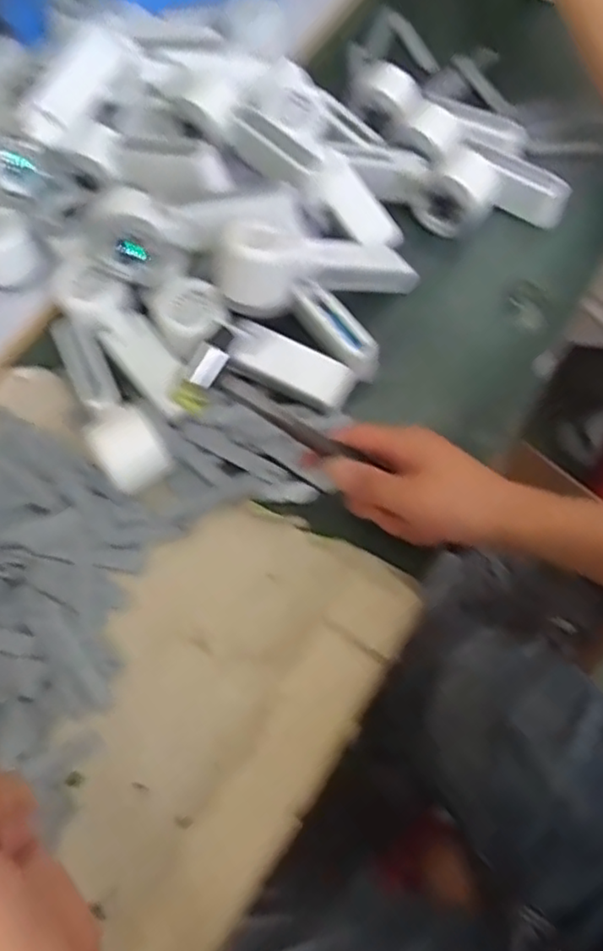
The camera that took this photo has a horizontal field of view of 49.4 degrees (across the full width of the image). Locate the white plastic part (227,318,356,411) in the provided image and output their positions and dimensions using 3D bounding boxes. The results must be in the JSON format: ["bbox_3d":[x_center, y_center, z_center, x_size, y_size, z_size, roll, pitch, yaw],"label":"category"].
[{"bbox_3d":[-0.008,-0.092,0.541,0.104,0.017,0.043,27,71,12],"label":"white plastic part"}]

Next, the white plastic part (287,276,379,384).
[{"bbox_3d":[0.028,-0.119,0.546,0.031,0.043,0.093,-36,64,-11],"label":"white plastic part"}]

